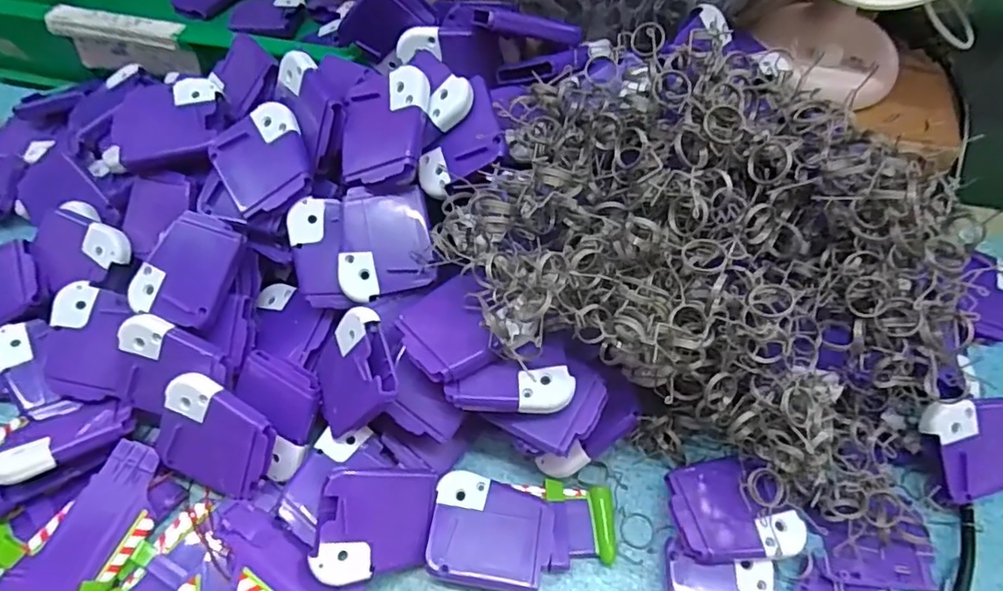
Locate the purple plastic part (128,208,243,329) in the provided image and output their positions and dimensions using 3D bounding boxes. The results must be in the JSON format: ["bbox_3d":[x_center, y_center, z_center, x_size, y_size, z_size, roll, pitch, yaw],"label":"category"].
[{"bbox_3d":[-0.173,-0.015,0.325,0.049,0.009,0.060,15,79,9],"label":"purple plastic part"}]

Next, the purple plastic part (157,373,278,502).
[{"bbox_3d":[-0.148,0.073,0.307,0.060,0.010,0.051,21,100,8],"label":"purple plastic part"}]

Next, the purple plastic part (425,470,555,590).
[{"bbox_3d":[-0.005,0.123,0.306,0.060,0.019,0.052,8,61,4],"label":"purple plastic part"}]

